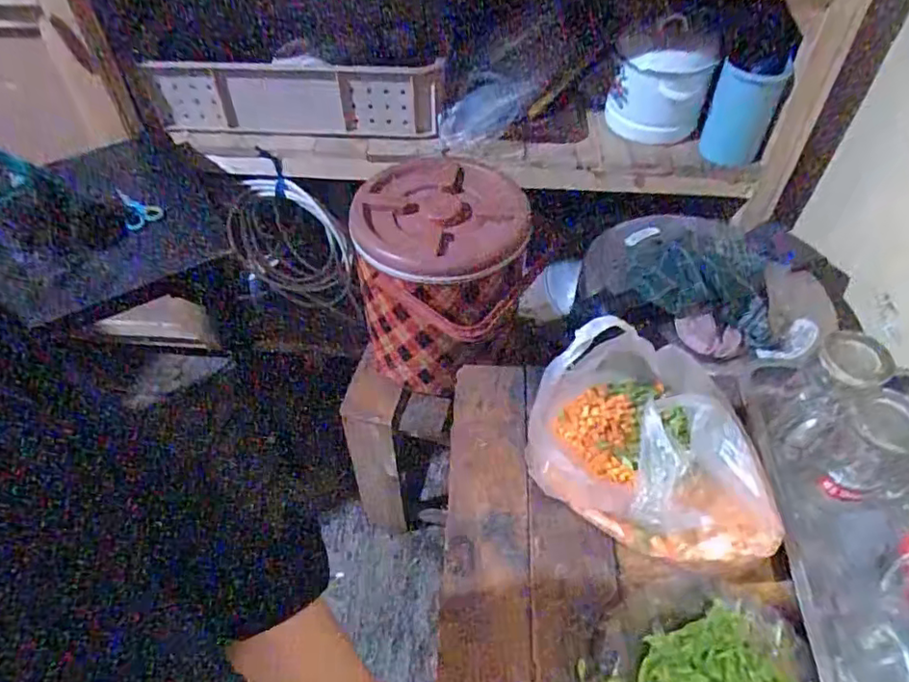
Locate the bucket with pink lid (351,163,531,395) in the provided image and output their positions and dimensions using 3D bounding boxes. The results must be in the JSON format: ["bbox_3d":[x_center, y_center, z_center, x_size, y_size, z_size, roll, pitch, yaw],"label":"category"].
[{"bbox_3d":[-0.026,-0.110,0.987,0.251,0.266,0.255,0,52,0],"label":"bucket with pink lid"}]

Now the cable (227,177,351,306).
[{"bbox_3d":[-0.346,-0.201,1.291,0.275,0.266,0.090,20,54,15],"label":"cable"}]

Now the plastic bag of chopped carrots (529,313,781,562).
[{"bbox_3d":[0.197,0.079,0.553,0.227,0.207,0.165,19,54,14],"label":"plastic bag of chopped carrots"}]

